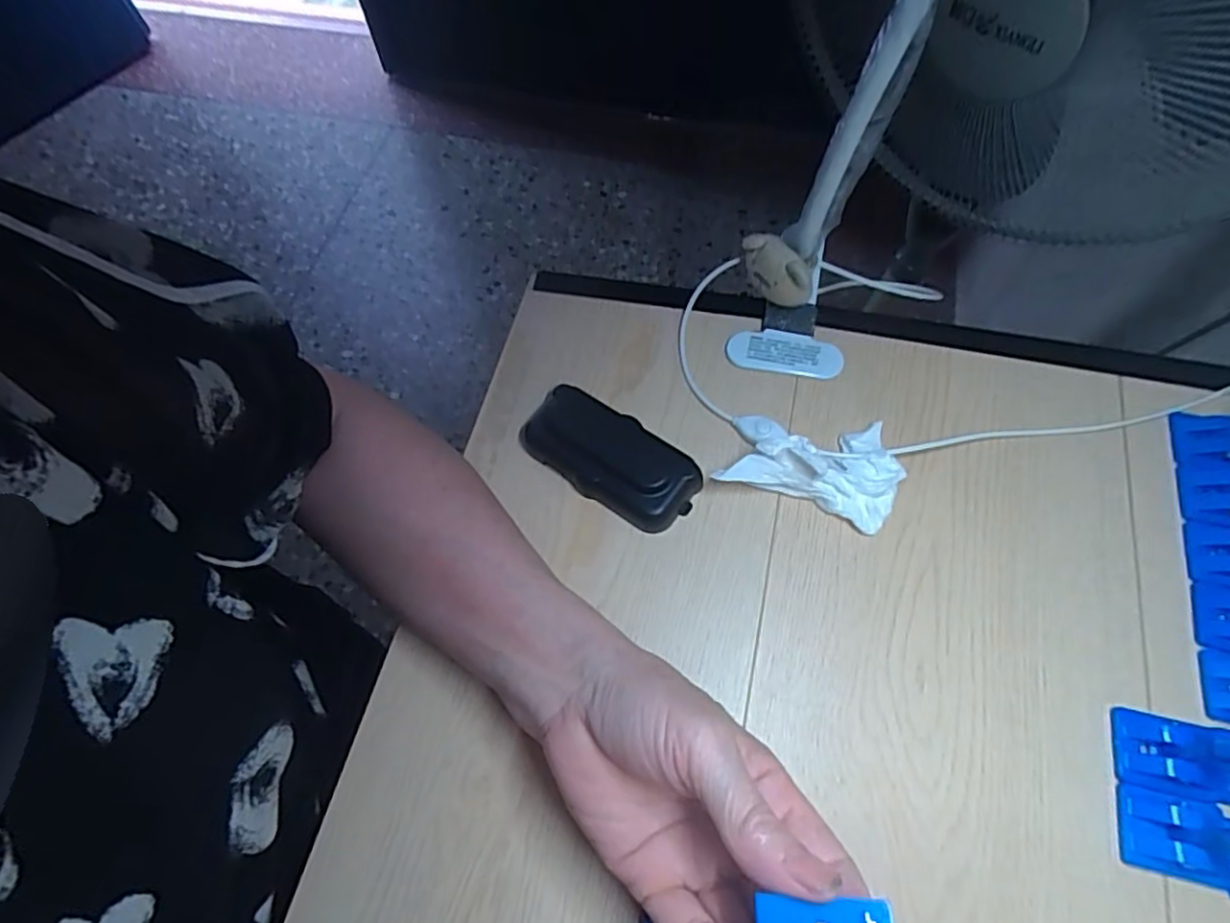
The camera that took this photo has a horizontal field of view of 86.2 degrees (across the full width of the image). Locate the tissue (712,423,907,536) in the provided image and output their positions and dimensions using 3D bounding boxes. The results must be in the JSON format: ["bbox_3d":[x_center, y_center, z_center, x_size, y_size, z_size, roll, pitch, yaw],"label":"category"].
[{"bbox_3d":[0.114,-0.003,0.378,0.102,0.038,0.066,9,65,8],"label":"tissue"}]

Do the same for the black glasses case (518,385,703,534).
[{"bbox_3d":[-0.004,-0.004,0.394,0.110,0.027,0.050,34,70,18],"label":"black glasses case"}]

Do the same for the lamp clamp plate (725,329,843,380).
[{"bbox_3d":[0.109,-0.069,0.427,0.072,0.014,0.026,9,65,7],"label":"lamp clamp plate"}]

